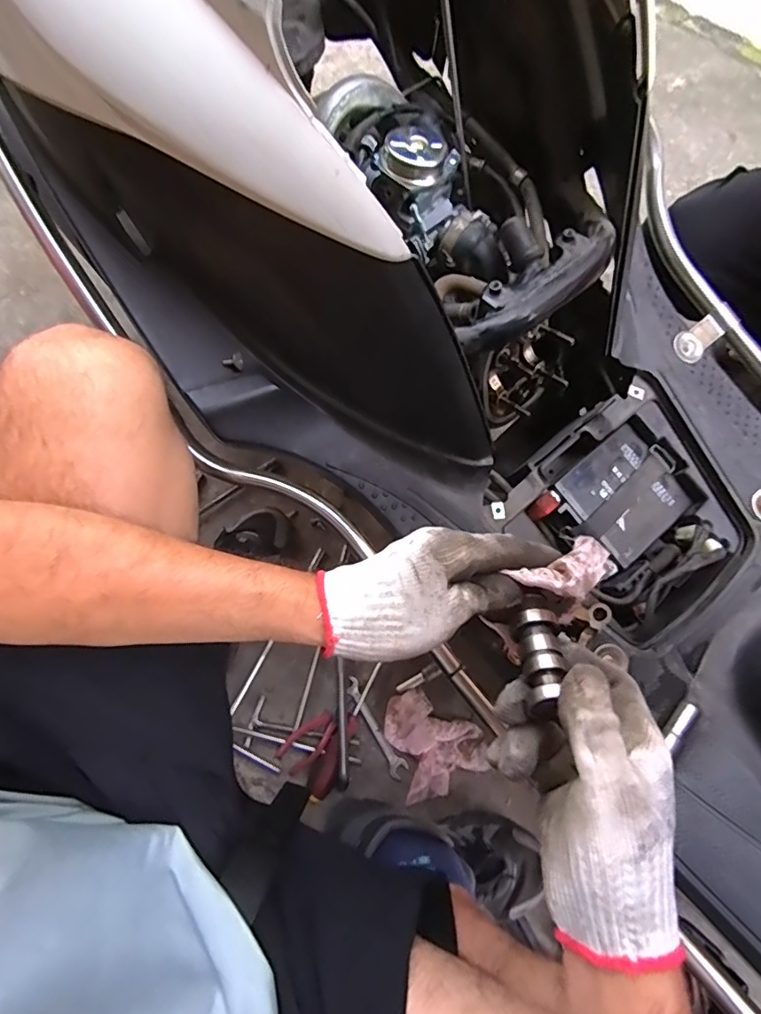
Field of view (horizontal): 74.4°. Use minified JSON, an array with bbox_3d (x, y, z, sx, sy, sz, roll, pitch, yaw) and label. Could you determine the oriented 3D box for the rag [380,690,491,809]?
[{"bbox_3d":[0.075,0.321,0.700,0.120,0.029,0.133,-20,71,-7],"label":"rag"}]

